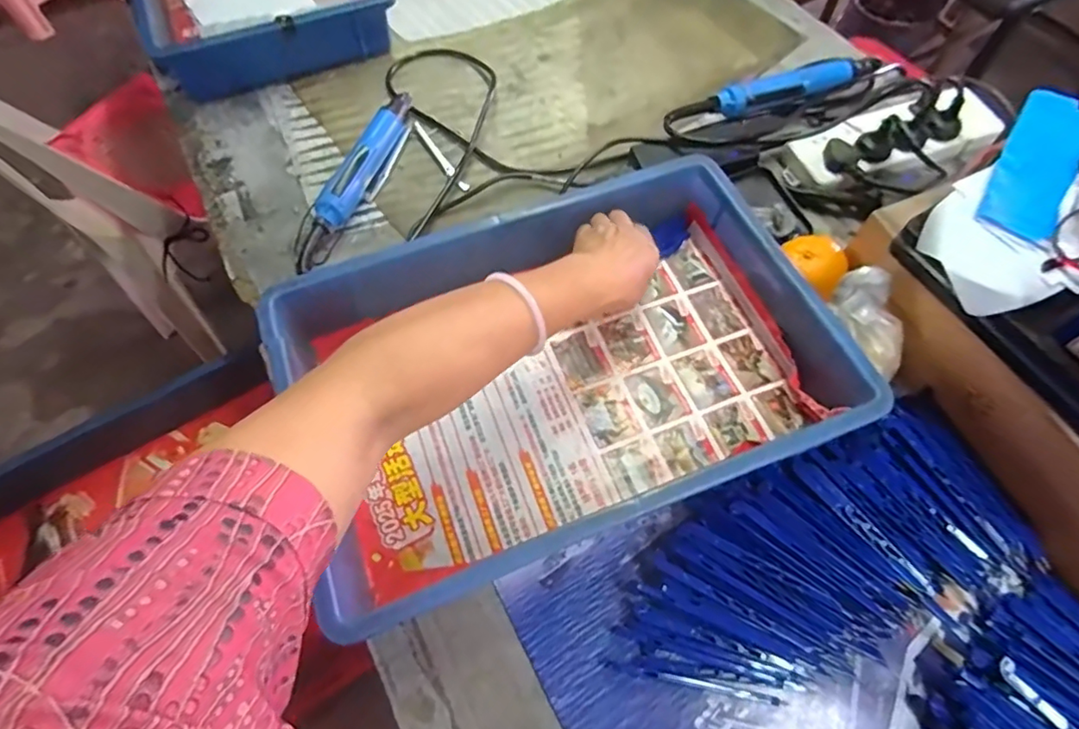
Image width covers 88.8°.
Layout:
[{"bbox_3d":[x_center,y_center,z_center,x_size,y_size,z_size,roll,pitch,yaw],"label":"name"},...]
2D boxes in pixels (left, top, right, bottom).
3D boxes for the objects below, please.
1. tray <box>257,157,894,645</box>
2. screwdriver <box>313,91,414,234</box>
[{"bbox_3d":[0.019,0.000,0.469,0.421,0.084,0.289,-22,66,-9],"label":"tray"},{"bbox_3d":[-0.187,-0.232,0.614,0.035,0.040,0.211,16,65,9],"label":"screwdriver"}]

